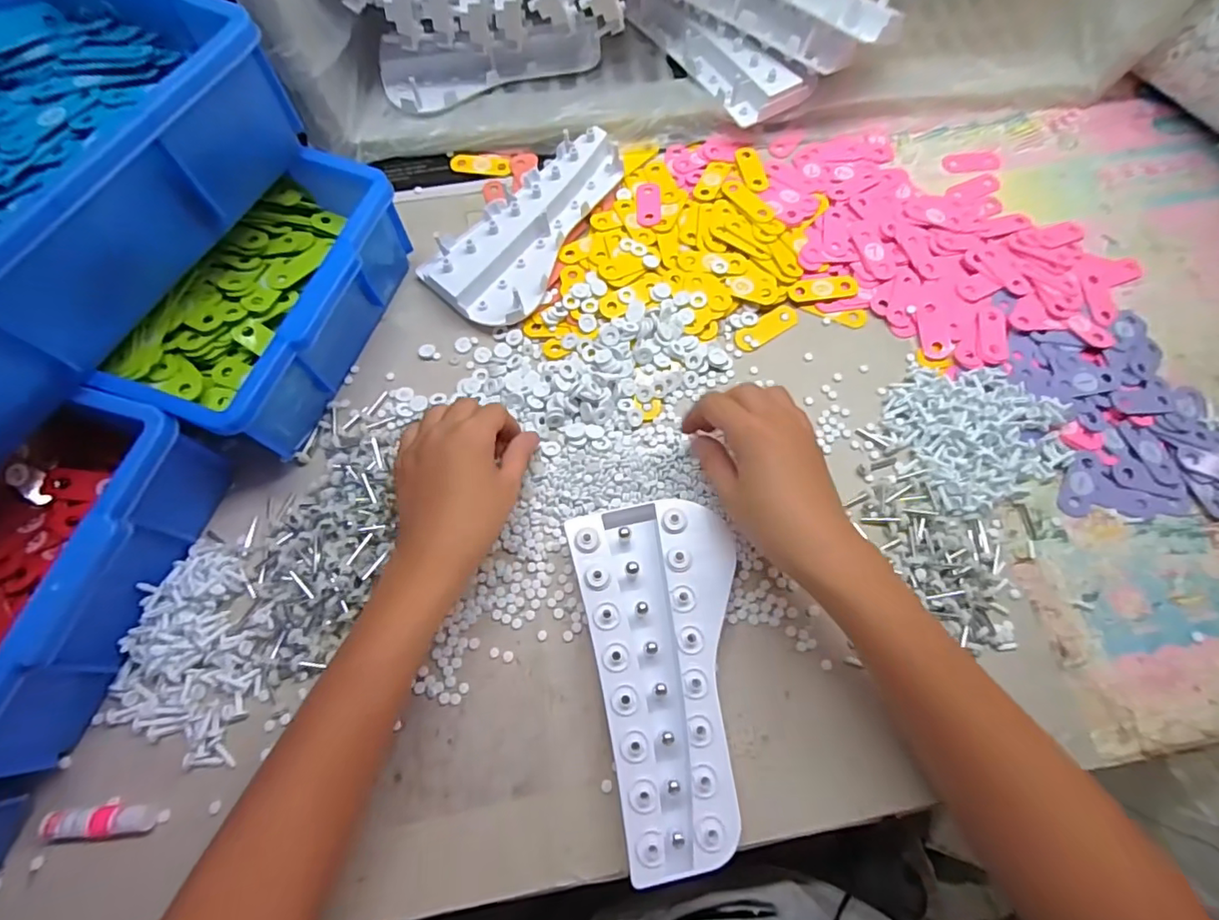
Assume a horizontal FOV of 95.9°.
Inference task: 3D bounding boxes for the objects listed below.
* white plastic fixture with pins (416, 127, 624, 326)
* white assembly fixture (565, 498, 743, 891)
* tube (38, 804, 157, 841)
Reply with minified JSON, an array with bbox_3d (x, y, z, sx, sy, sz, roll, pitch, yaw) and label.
[{"bbox_3d":[-0.078,-0.229,0.519,0.103,0.027,0.222,28,73,9],"label":"white plastic fixture with pins"},{"bbox_3d":[0.046,0.143,0.383,0.109,0.040,0.224,-11,71,-4],"label":"white assembly fixture"},{"bbox_3d":[-0.333,0.236,0.359,0.063,0.016,0.016,-3,71,-1],"label":"tube"}]

